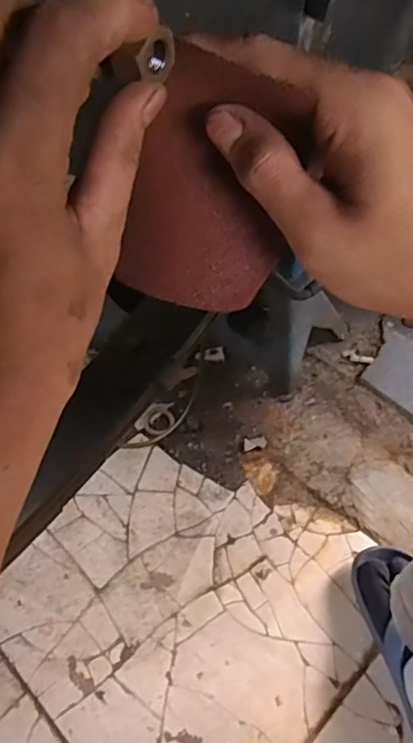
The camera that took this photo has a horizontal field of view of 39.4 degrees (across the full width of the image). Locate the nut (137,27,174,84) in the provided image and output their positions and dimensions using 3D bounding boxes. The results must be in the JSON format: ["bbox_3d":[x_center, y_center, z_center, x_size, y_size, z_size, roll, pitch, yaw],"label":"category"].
[{"bbox_3d":[-0.016,-0.103,0.188,0.005,0.014,0.016,26,56,14],"label":"nut"}]

